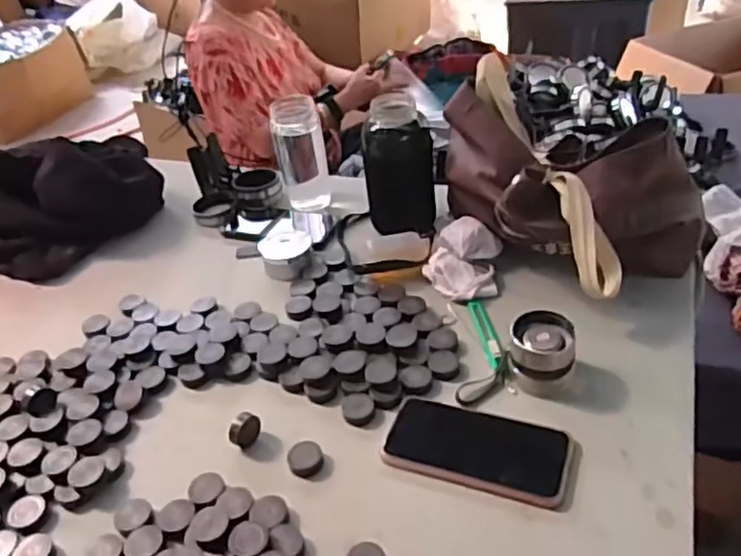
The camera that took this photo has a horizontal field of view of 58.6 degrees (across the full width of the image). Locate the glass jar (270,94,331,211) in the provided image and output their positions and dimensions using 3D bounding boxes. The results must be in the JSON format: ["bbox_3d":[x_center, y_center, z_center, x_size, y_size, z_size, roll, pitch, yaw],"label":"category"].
[{"bbox_3d":[-0.097,-0.173,0.941,0.067,0.155,0.066,-4,37,3],"label":"glass jar"}]

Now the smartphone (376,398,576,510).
[{"bbox_3d":[0.099,0.155,0.612,0.163,0.010,0.085,10,40,21],"label":"smartphone"}]

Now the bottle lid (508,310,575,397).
[{"bbox_3d":[0.172,0.076,0.659,0.062,0.064,0.056,-2,37,6],"label":"bottle lid"}]

